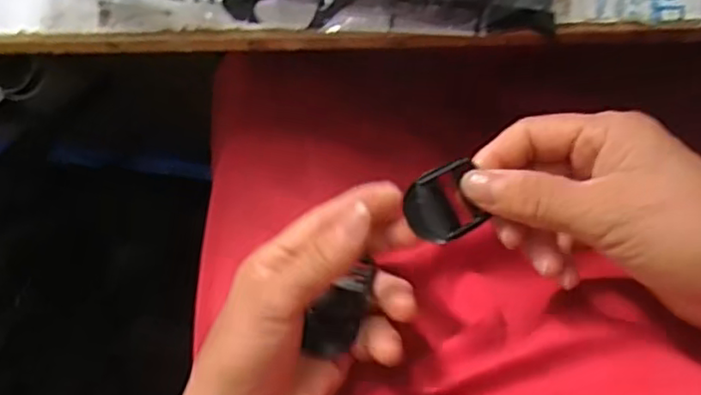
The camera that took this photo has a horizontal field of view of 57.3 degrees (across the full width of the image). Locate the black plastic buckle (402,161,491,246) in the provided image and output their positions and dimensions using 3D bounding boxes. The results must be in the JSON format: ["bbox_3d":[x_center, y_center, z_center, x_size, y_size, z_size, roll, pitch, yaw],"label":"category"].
[{"bbox_3d":[0.042,0.003,0.286,0.035,0.009,0.031,-22,85,6],"label":"black plastic buckle"}]

